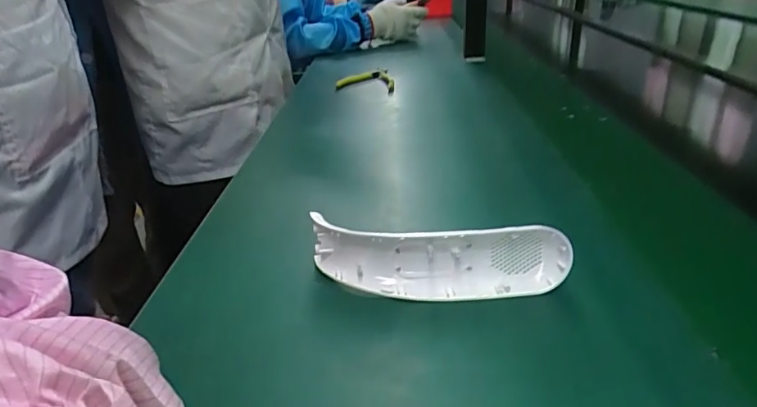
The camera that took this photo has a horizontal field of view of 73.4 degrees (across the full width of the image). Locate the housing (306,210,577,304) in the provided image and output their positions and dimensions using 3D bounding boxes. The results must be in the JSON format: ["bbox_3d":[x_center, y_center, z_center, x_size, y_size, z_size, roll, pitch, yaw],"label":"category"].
[{"bbox_3d":[0.041,0.044,0.383,0.200,0.060,0.045,4,29,12],"label":"housing"}]

